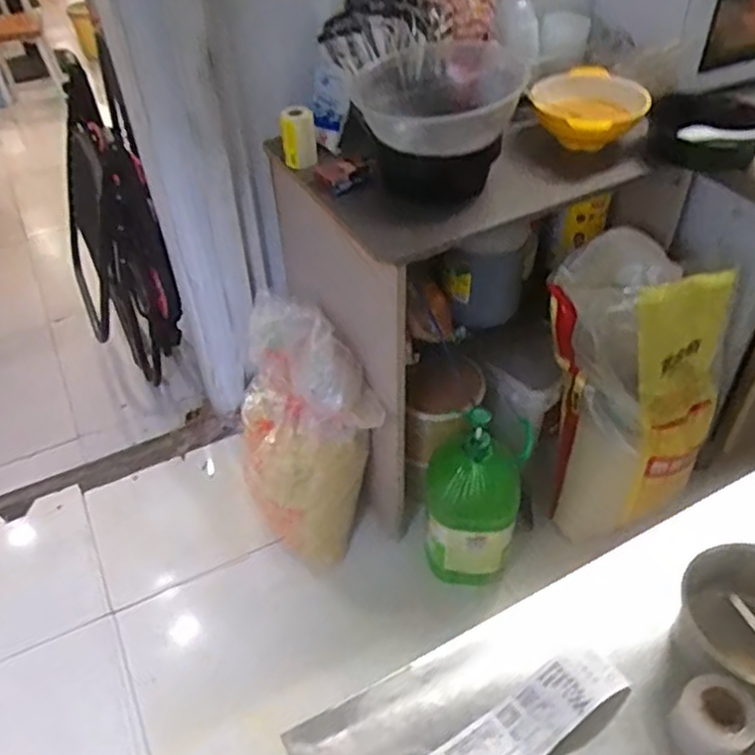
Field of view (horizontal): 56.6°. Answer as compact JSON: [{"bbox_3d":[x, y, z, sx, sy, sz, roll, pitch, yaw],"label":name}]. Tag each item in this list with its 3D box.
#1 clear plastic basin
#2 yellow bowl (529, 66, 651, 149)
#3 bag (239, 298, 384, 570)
[{"bbox_3d":[0.111,-0.474,1.191,0.284,0.101,0.306,-1,43,1],"label":"clear plastic basin"},{"bbox_3d":[0.404,-0.508,1.342,0.211,0.088,0.184,22,48,23],"label":"yellow bowl"},{"bbox_3d":[-0.145,0.141,1.485,0.295,0.591,0.178,0,23,3],"label":"bag"}]

